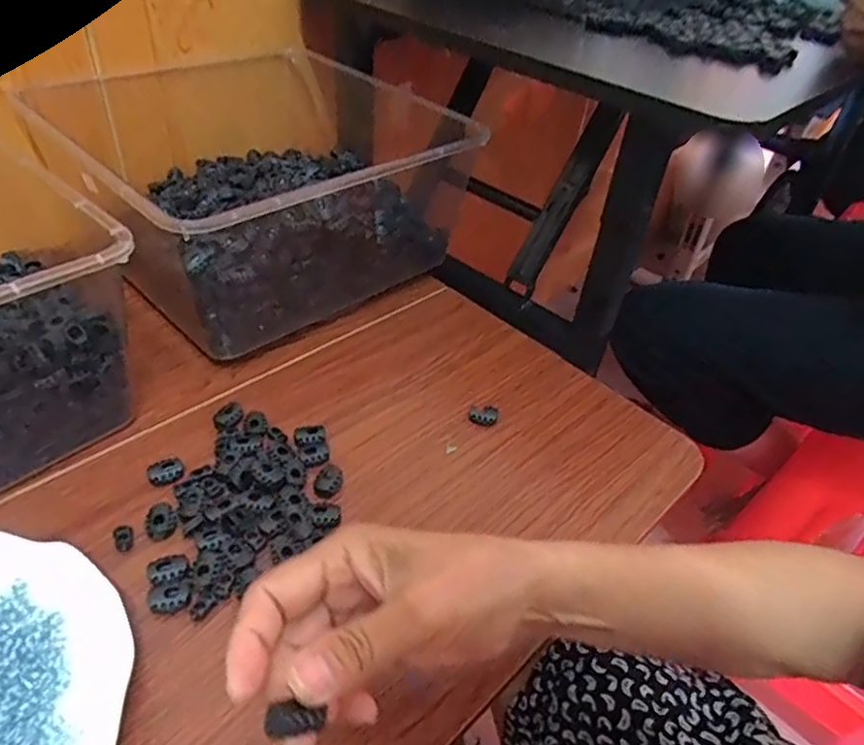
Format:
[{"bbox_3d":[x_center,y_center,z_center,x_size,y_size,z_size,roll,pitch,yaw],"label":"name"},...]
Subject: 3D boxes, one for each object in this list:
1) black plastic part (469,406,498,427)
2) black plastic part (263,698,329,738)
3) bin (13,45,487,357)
[{"bbox_3d":[0.040,0.034,0.484,0.022,0.010,0.015,8,40,1],"label":"black plastic part"},{"bbox_3d":[-0.048,0.122,0.221,0.022,0.008,0.010,10,39,-22],"label":"black plastic part"},{"bbox_3d":[-0.142,-0.181,0.597,0.295,0.141,0.352,36,49,28],"label":"bin"}]

